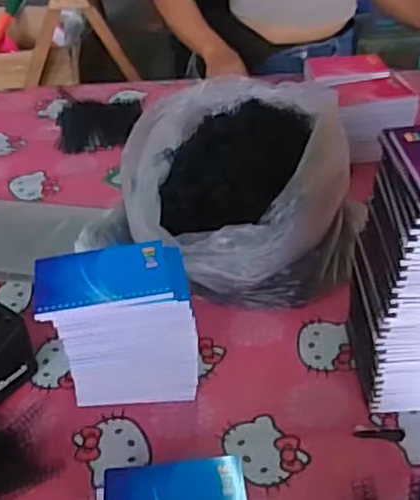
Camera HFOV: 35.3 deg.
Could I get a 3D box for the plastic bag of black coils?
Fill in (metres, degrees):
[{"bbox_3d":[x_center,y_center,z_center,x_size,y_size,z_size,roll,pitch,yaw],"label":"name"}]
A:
[{"bbox_3d":[0.010,-0.089,0.915,0.341,0.176,0.333,-2,40,0],"label":"plastic bag of black coils"}]

